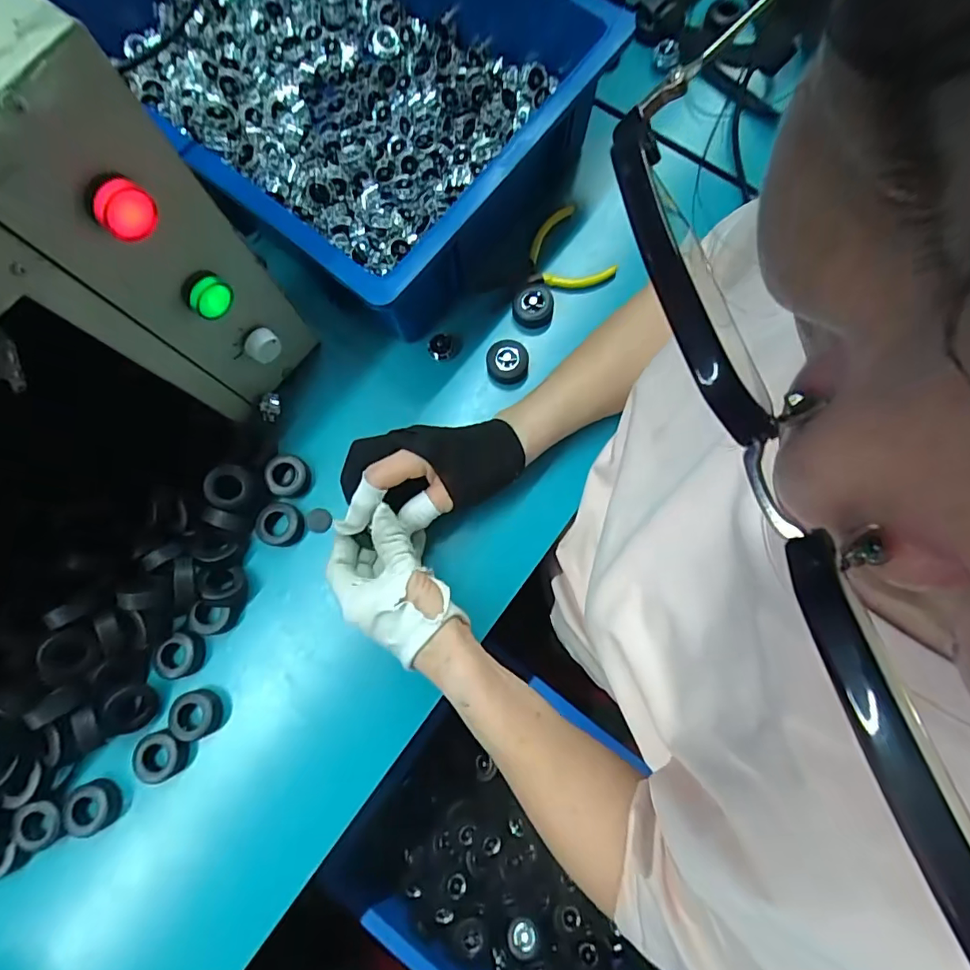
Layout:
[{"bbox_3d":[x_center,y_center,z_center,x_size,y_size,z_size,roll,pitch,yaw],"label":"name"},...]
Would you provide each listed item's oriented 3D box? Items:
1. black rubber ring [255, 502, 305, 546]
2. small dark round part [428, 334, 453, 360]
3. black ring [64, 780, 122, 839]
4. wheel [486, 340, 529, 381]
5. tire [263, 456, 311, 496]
[{"bbox_3d":[-0.177,0.034,0.440,0.036,0.015,0.037,0,78,0],"label":"black rubber ring"},{"bbox_3d":[-0.041,-0.126,0.465,0.022,0.008,0.023,0,78,0],"label":"small dark round part"},{"bbox_3d":[-0.310,0.254,0.402,0.034,0.021,0.036,0,78,0],"label":"black ring"},{"bbox_3d":[0.020,-0.114,0.458,0.036,0.011,0.037,0,78,0],"label":"wheel"},{"bbox_3d":[-0.174,-0.007,0.448,0.033,0.019,0.035,0,78,0],"label":"tire"}]

